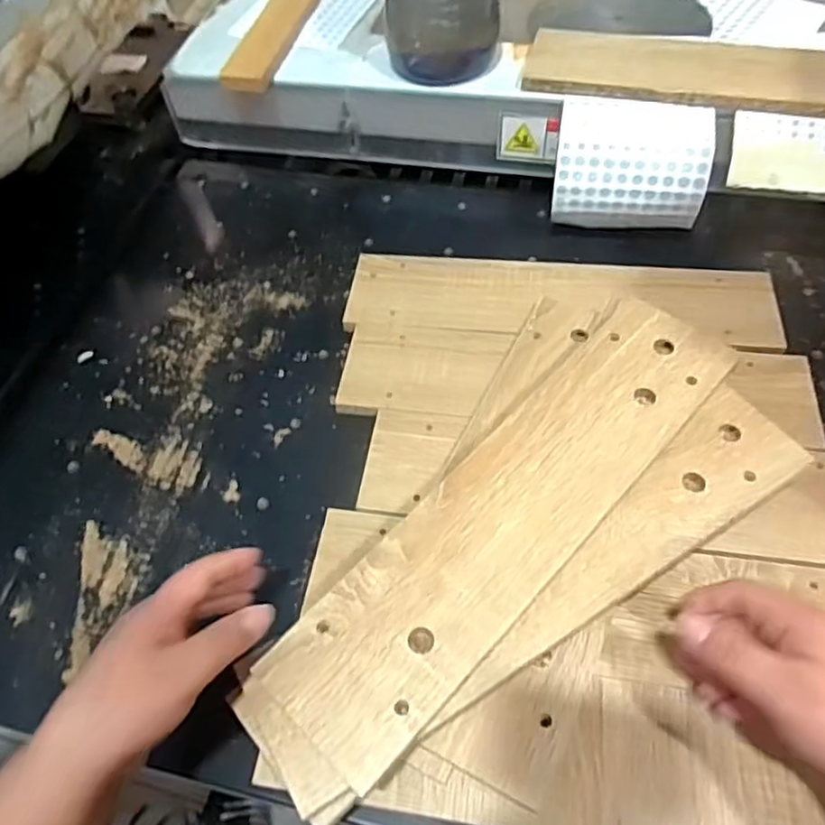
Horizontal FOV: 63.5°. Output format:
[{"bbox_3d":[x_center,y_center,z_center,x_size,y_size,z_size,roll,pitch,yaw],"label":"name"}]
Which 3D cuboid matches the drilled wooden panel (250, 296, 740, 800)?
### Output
[{"bbox_3d":[0.070,0.052,0.426,0.093,0.018,0.372,36,64,26],"label":"drilled wooden panel"}]

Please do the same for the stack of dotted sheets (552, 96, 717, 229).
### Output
[{"bbox_3d":[0.203,-0.226,0.629,0.132,0.098,0.073,8,56,10],"label":"stack of dotted sheets"}]

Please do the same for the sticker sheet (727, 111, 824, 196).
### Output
[{"bbox_3d":[0.344,-0.218,0.566,0.136,0.007,0.081,10,71,12],"label":"sticker sheet"}]

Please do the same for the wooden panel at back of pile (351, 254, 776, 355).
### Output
[{"bbox_3d":[0.132,-0.106,0.612,0.382,0.014,0.092,4,55,7],"label":"wooden panel at back of pile"}]

